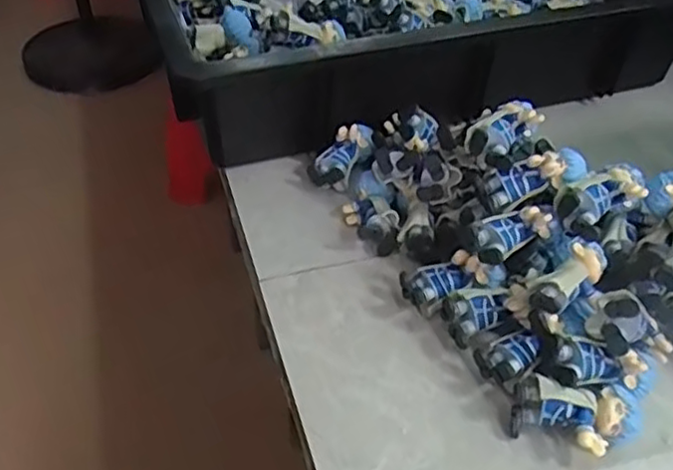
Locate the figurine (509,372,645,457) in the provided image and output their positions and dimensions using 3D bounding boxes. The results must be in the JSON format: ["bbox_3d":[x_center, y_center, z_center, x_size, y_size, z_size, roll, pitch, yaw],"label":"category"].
[{"bbox_3d":[0.119,0.093,0.335,0.060,0.029,0.033,10,45,6],"label":"figurine"}]

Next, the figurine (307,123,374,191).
[{"bbox_3d":[0.006,-0.056,0.474,0.026,0.026,0.055,36,77,28],"label":"figurine"}]

